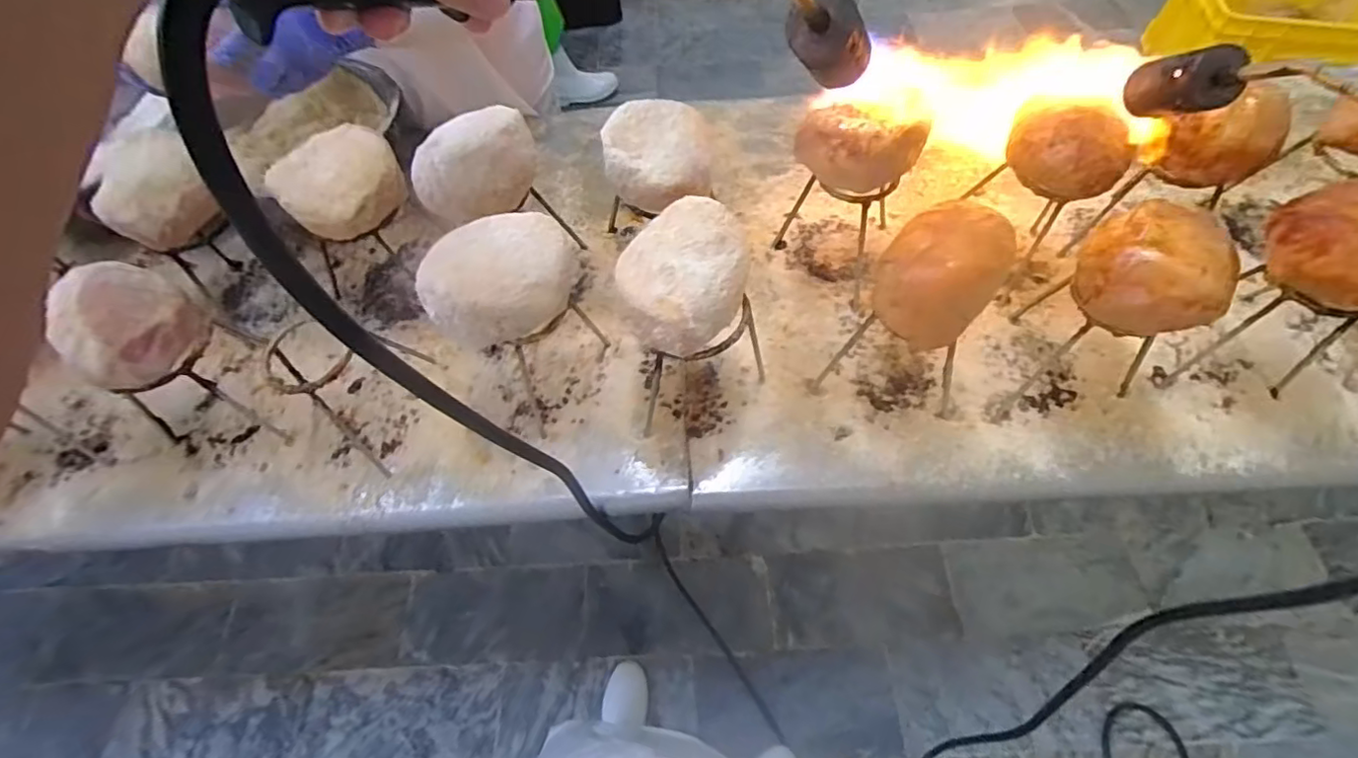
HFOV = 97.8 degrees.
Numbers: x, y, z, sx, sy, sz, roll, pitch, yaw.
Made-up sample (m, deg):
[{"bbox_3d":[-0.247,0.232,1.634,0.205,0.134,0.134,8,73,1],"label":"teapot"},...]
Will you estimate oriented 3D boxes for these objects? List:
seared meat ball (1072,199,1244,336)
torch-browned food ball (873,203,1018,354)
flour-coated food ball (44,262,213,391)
[{"bbox_3d":[0.427,-0.097,0.535,0.118,0.079,0.091,30,67,18],"label":"seared meat ball"},{"bbox_3d":[0.236,-0.099,0.540,0.104,0.084,0.111,38,69,21],"label":"torch-browned food ball"},{"bbox_3d":[-0.554,-0.052,0.586,0.101,0.100,0.113,13,62,10],"label":"flour-coated food ball"}]

